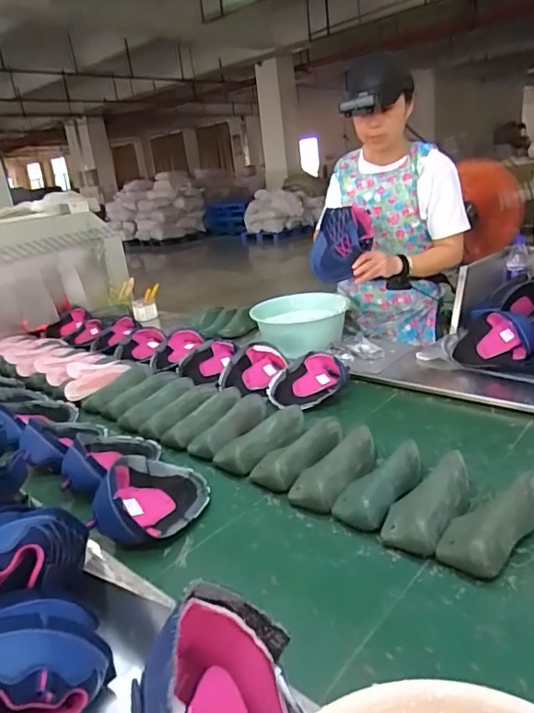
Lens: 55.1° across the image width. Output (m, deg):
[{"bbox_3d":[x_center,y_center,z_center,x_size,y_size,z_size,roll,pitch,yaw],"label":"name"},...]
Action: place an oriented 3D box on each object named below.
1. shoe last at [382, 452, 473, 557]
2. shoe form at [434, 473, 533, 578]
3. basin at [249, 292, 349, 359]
[{"bbox_3d":[0.262,0.227,0.827,0.092,0.061,0.206,10,26,38],"label":"shoe last"},{"bbox_3d":[0.337,0.234,0.762,0.206,0.063,0.094,-23,26,-38],"label":"shoe form"},{"bbox_3d":[0.121,-0.108,1.615,0.302,0.113,0.275,-9,20,-5],"label":"basin"}]

